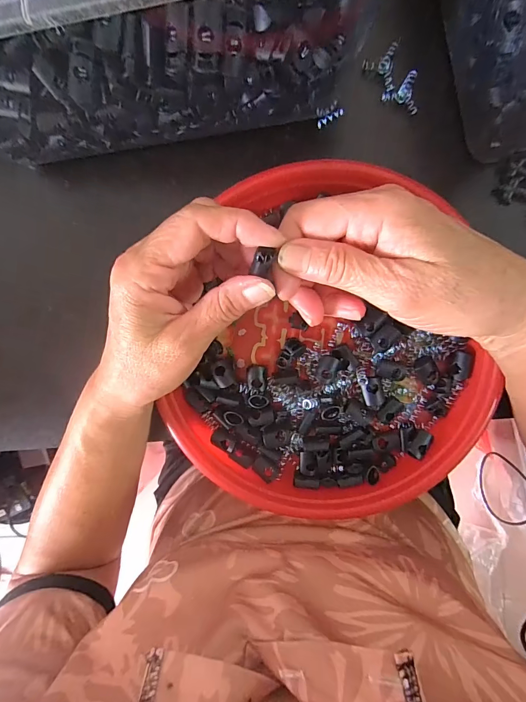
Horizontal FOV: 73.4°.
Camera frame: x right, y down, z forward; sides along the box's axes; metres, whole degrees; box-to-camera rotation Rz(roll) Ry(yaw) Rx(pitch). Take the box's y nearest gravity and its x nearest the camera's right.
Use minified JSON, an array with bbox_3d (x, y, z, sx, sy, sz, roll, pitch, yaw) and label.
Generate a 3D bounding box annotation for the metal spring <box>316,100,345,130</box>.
[{"bbox_3d":[0.046,-0.164,0.243,0.019,0.009,0.009,-18,94,8],"label":"metal spring"}]

